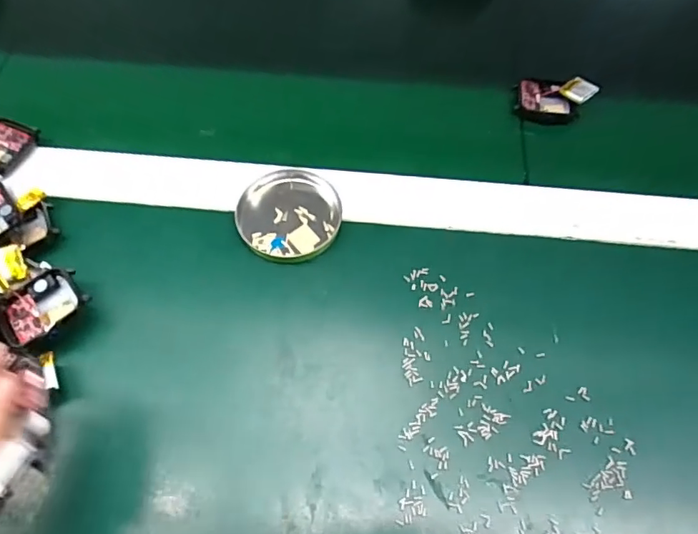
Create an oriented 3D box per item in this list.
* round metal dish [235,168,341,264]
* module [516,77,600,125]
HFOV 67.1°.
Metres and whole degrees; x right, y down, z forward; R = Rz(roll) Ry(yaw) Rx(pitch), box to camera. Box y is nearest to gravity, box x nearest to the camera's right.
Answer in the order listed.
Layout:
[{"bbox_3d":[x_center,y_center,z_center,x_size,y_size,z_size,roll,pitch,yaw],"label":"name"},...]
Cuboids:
[{"bbox_3d":[-0.039,-0.034,0.343,0.065,0.007,0.065,0,65,-1],"label":"round metal dish"},{"bbox_3d":[0.158,-0.128,0.400,0.057,0.015,0.036,2,61,-1],"label":"module"}]

